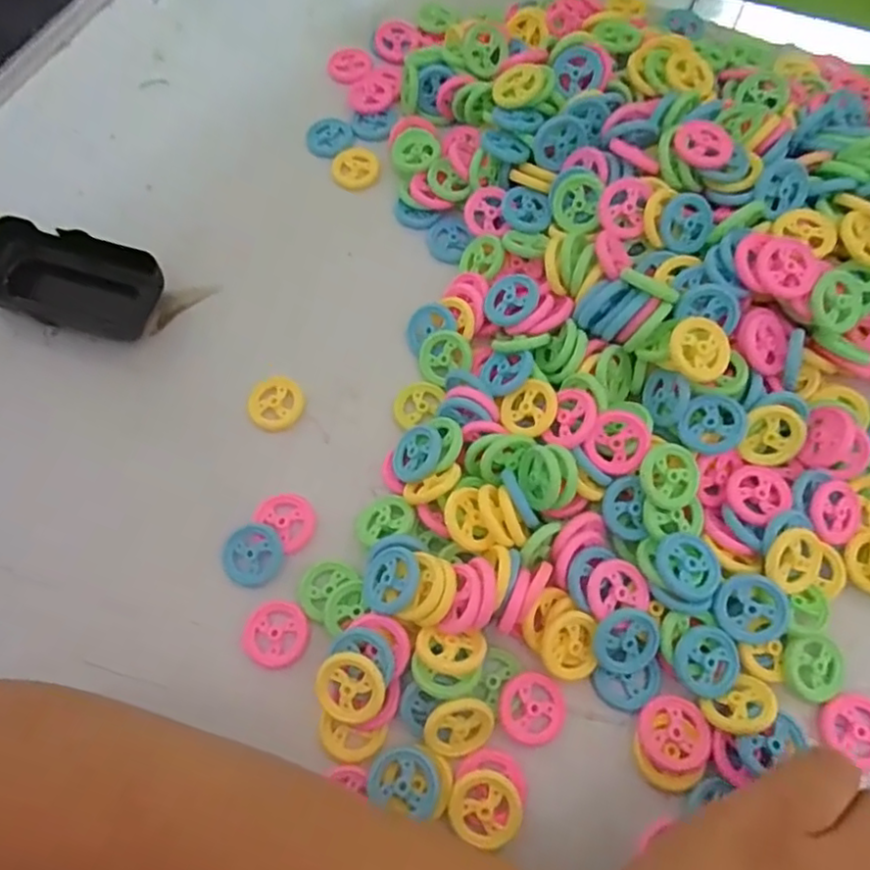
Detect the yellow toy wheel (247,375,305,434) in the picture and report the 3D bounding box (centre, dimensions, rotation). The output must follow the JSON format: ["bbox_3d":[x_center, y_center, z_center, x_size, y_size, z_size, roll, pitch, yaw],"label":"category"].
[{"bbox_3d":[-0.085,-0.016,0.341,0.028,0.005,0.030,-1,67,3],"label":"yellow toy wheel"}]

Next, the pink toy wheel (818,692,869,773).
[{"bbox_3d":[0.182,0.126,0.274,0.030,0.005,0.028,-1,68,2],"label":"pink toy wheel"}]

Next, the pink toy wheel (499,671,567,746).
[{"bbox_3d":[0.043,0.119,0.279,0.028,0.006,0.028,-1,67,3],"label":"pink toy wheel"}]

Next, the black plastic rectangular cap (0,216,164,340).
[{"bbox_3d":[-0.212,-0.091,0.366,0.099,0.026,0.051,12,68,8],"label":"black plastic rectangular cap"}]

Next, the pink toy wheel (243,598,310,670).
[{"bbox_3d":[-0.073,0.092,0.297,0.029,0.005,0.029,-1,67,3],"label":"pink toy wheel"}]

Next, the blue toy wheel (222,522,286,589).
[{"bbox_3d":[-0.087,0.057,0.307,0.027,0.007,0.029,-1,67,3],"label":"blue toy wheel"}]

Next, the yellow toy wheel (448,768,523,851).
[{"bbox_3d":[0.021,0.153,0.262,0.029,0.004,0.028,-1,67,3],"label":"yellow toy wheel"}]

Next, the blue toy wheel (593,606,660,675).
[{"bbox_3d":[0.084,0.090,0.279,0.028,0.005,0.029,19,94,-4],"label":"blue toy wheel"}]

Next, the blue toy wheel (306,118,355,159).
[{"bbox_3d":[-0.068,-0.193,0.416,0.027,0.004,0.029,2,78,-7],"label":"blue toy wheel"}]

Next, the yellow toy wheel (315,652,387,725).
[{"bbox_3d":[-0.036,0.107,0.270,0.029,0.004,0.027,0,84,5],"label":"yellow toy wheel"}]

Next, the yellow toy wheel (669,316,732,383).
[{"bbox_3d":[0.123,-0.040,0.296,0.029,0.007,0.029,2,80,-13],"label":"yellow toy wheel"}]

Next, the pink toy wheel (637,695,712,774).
[{"bbox_3d":[0.102,0.127,0.274,0.029,0.009,0.028,-1,67,3],"label":"pink toy wheel"}]

